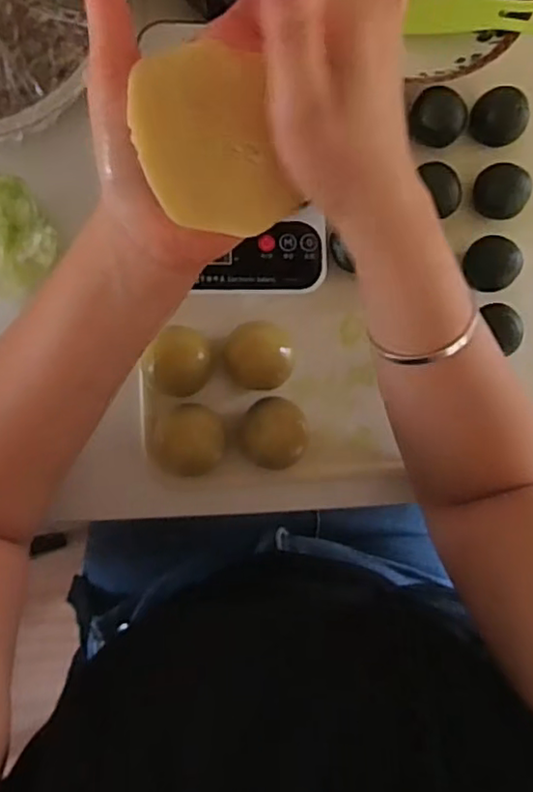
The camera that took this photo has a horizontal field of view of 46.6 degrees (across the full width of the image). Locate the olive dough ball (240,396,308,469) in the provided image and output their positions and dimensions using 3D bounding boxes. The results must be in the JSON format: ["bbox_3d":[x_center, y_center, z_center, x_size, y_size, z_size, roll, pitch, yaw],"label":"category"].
[{"bbox_3d":[0.005,0.026,0.439,0.045,0.032,0.048,0,89,-7],"label":"olive dough ball"}]

